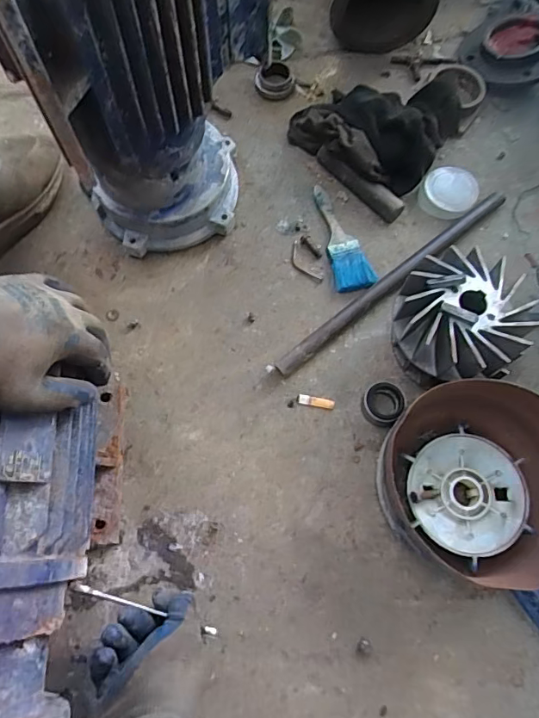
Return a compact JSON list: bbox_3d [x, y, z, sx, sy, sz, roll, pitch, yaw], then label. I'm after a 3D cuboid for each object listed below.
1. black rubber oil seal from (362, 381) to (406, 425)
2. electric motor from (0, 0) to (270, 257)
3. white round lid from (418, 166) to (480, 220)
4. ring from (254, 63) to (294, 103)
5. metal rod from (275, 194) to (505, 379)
[{"bbox_3d":[0.130,0.048,0.556,0.046,0.026,0.046,0,71,-1],"label":"black rubber oil seal"},{"bbox_3d":[-0.126,-0.288,0.485,0.225,0.406,0.189,-31,74,-11],"label":"electric motor"},{"bbox_3d":[0.241,-0.223,0.661,0.068,0.025,0.078,37,74,11],"label":"white round lid"},{"bbox_3d":[0.008,-0.400,0.712,0.052,0.022,0.056,0,71,-1],"label":"ring"},{"bbox_3d":[0.156,-0.099,0.616,0.375,0.019,0.020,-38,76,-13],"label":"metal rod"}]

